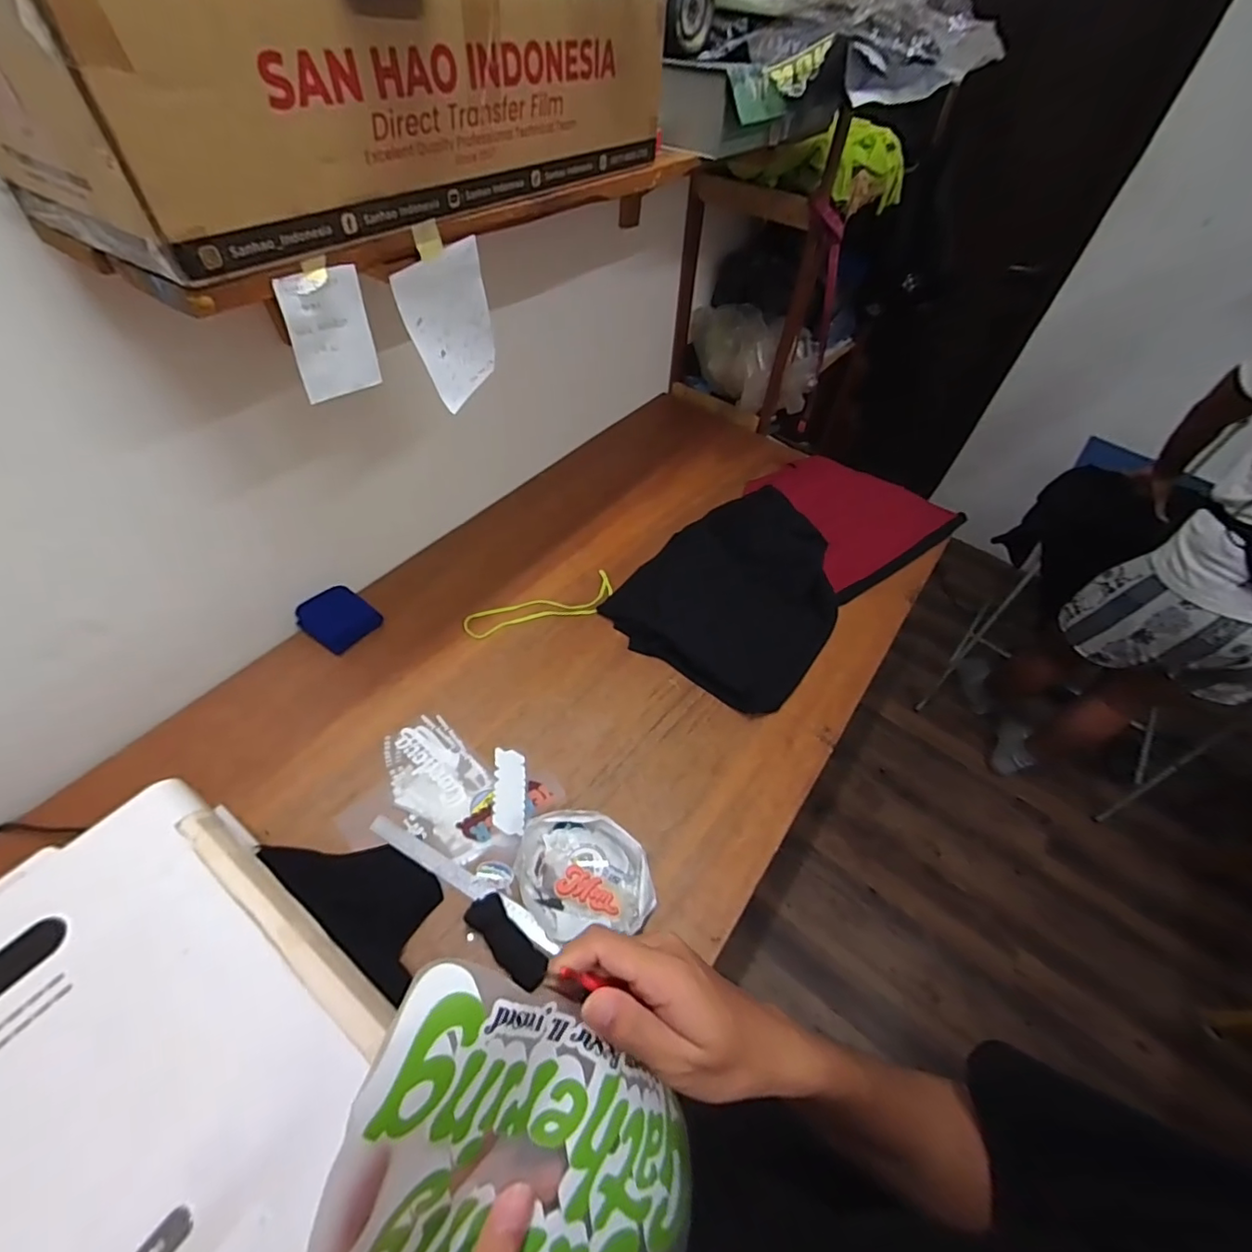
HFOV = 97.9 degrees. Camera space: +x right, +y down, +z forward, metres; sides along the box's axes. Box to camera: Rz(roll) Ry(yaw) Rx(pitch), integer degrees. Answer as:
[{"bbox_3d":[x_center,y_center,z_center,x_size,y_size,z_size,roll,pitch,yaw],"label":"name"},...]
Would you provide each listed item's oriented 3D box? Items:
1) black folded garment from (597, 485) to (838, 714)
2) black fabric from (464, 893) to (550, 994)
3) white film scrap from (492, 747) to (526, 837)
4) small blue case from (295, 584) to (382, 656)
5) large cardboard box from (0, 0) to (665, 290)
[{"bbox_3d":[0.242,-0.084,1.112,0.393,0.108,0.467,35,57,19],"label":"black folded garment"},{"bbox_3d":[-0.157,0.420,0.728,0.130,0.015,0.051,49,41,6],"label":"black fabric"},{"bbox_3d":[-0.182,0.257,0.856,0.049,0.012,0.137,-2,53,-7],"label":"white film scrap"},{"bbox_3d":[-0.539,-0.017,1.024,0.117,0.039,0.114,33,57,18],"label":"small blue case"},{"bbox_3d":[-0.244,-0.542,0.544,0.270,0.152,0.619,29,50,21],"label":"large cardboard box"}]

